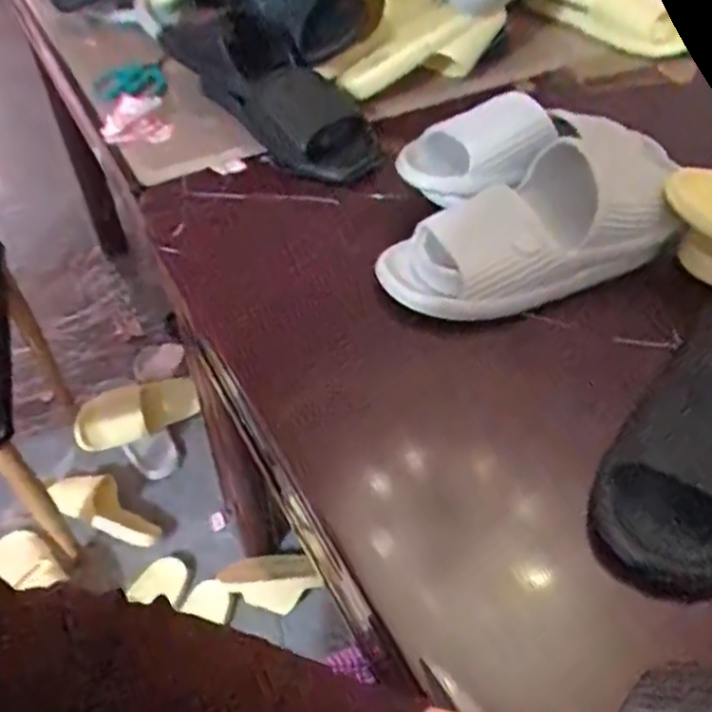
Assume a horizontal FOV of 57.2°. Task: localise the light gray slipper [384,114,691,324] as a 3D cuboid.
[{"bbox_3d":[0.161,-0.116,0.582,0.293,0.098,0.135,-27,54,-7],"label":"light gray slipper"}]

